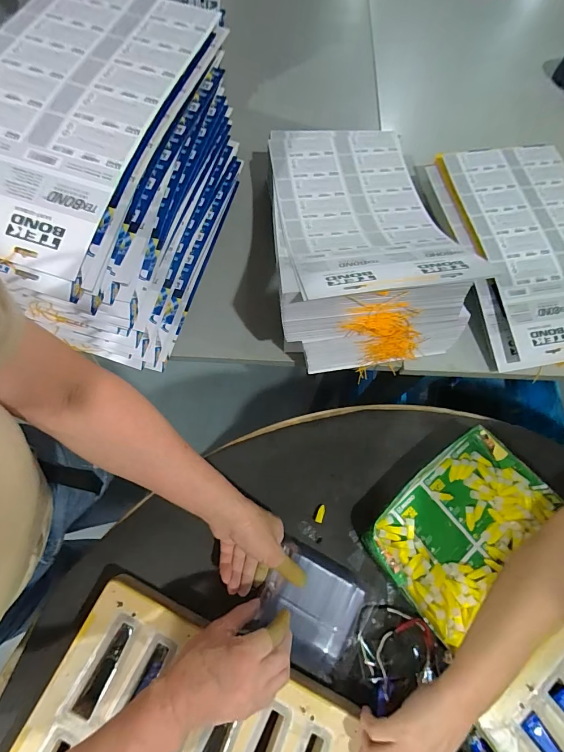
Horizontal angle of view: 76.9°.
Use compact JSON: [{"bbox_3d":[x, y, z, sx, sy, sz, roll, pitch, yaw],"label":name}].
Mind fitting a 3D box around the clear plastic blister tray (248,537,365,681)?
[{"bbox_3d":[0.034,0.294,0.449,0.120,0.027,0.122,28,71,8],"label":"clear plastic blister tray"}]

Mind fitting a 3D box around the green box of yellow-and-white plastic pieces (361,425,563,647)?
[{"bbox_3d":[0.251,0.206,0.495,0.253,0.038,0.175,-40,76,-15],"label":"green box of yellow-and-white plastic pieces"}]

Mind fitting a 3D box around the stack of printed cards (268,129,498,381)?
[{"bbox_3d":[0.111,-0.246,0.570,0.262,0.174,0.430,-5,70,-4],"label":"stack of printed cards"}]

